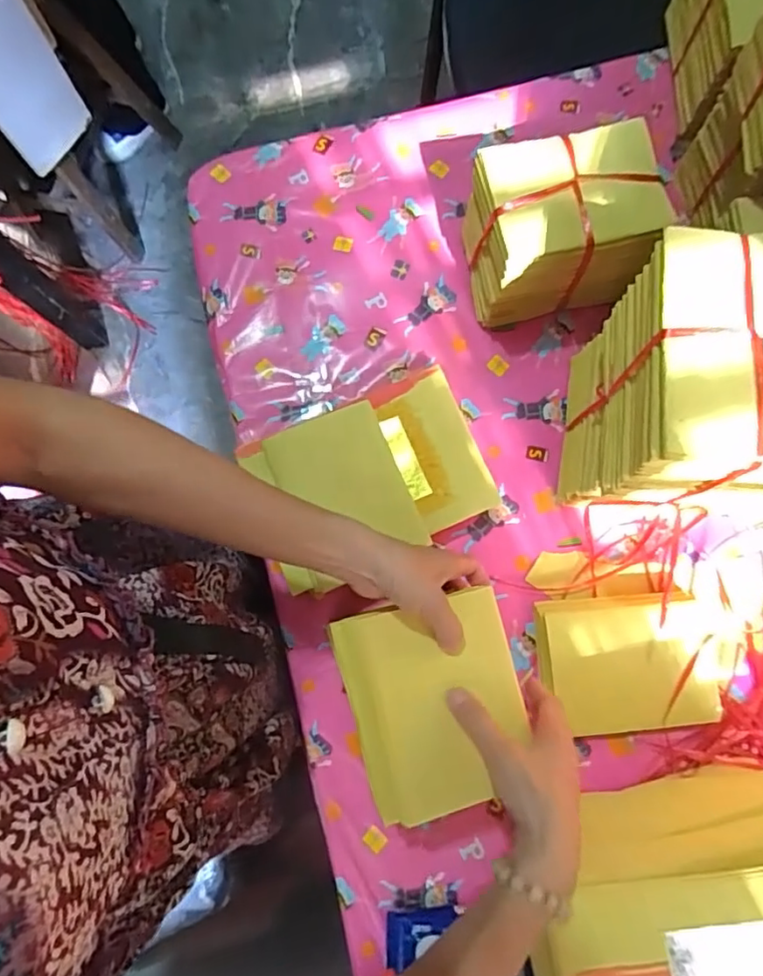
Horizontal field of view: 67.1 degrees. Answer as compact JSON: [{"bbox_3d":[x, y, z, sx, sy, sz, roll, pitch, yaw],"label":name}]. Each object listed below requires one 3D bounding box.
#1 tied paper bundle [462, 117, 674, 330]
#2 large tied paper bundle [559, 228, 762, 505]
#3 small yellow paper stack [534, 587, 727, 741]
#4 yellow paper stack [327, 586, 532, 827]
[{"bbox_3d":[0.173,-0.256,0.583,0.158,0.146,0.121,-4,76,-1],"label":"tied paper bundle"},{"bbox_3d":[0.240,-0.064,0.493,0.106,0.264,0.158,6,76,1],"label":"large tied paper bundle"},{"bbox_3d":[0.242,0.170,0.564,0.165,0.035,0.126,-5,76,-1],"label":"small yellow paper stack"},{"bbox_3d":[0.043,0.169,0.455,0.134,0.027,0.156,-15,77,-4],"label":"yellow paper stack"}]

